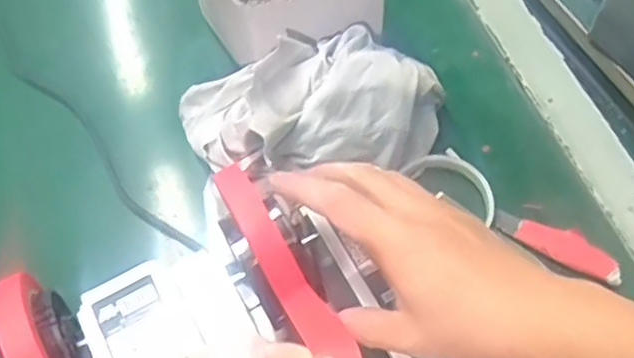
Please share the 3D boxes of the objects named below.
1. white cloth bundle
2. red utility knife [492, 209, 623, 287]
[{"bbox_3d":[-0.001,-0.058,0.534,0.213,0.096,0.123,-12,62,-5],"label":"white cloth bundle"},{"bbox_3d":[0.186,0.048,0.515,0.098,0.007,0.030,30,66,16],"label":"red utility knife"}]

